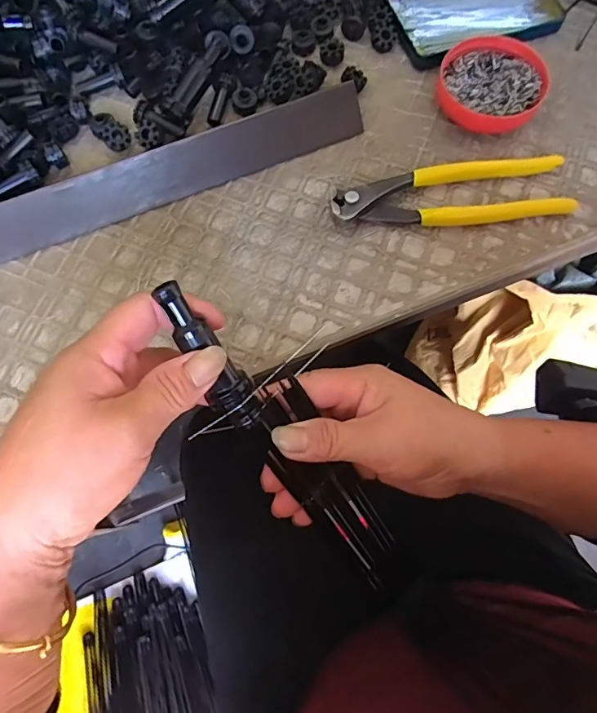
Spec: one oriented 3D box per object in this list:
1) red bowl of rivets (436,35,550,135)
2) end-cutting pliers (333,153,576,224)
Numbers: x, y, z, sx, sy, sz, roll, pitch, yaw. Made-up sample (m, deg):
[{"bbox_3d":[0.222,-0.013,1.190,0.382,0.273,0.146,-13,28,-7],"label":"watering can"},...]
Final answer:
[{"bbox_3d":[0.142,-0.201,0.354,0.073,0.022,0.074,0,73,0],"label":"red bowl of rivets"},{"bbox_3d":[0.107,-0.115,0.332,0.164,0.014,0.043,-4,73,-1],"label":"end-cutting pliers"}]

